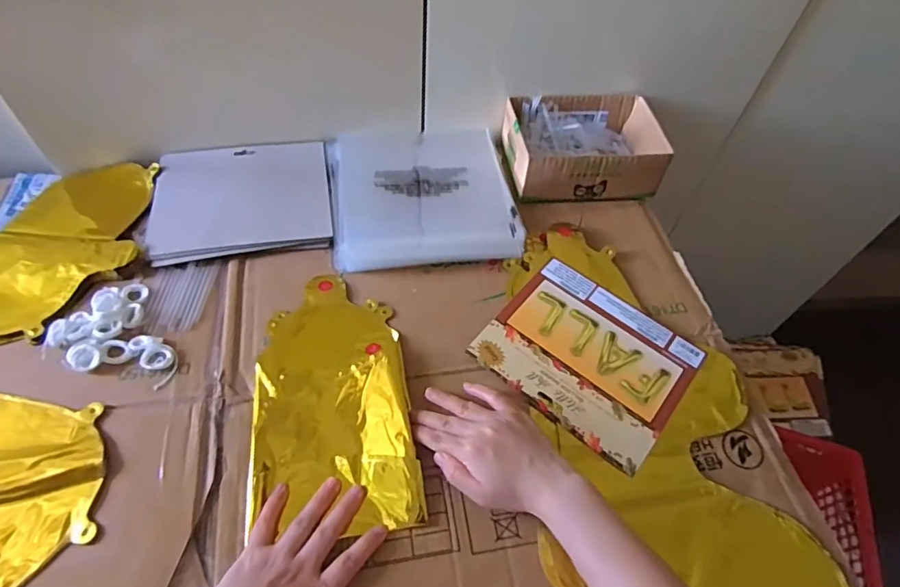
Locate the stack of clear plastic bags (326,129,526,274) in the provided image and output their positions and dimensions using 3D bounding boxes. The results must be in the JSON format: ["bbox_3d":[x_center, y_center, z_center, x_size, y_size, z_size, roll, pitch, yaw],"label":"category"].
[{"bbox_3d":[-0.034,-0.129,0.653,0.216,0.015,0.221,-4,56,-6],"label":"stack of clear plastic bags"}]

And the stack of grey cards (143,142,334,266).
[{"bbox_3d":[-0.245,-0.114,0.628,0.201,0.013,0.169,-8,57,-9],"label":"stack of grey cards"}]

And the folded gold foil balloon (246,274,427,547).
[{"bbox_3d":[-0.114,0.091,0.506,0.142,0.021,0.253,-7,57,-8],"label":"folded gold foil balloon"}]

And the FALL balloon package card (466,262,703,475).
[{"bbox_3d":[0.141,0.059,0.537,0.188,0.005,0.163,35,61,19],"label":"FALL balloon package card"}]

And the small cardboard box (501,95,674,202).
[{"bbox_3d":[0.170,-0.193,0.685,0.188,0.056,0.139,-3,56,-6],"label":"small cardboard box"}]

